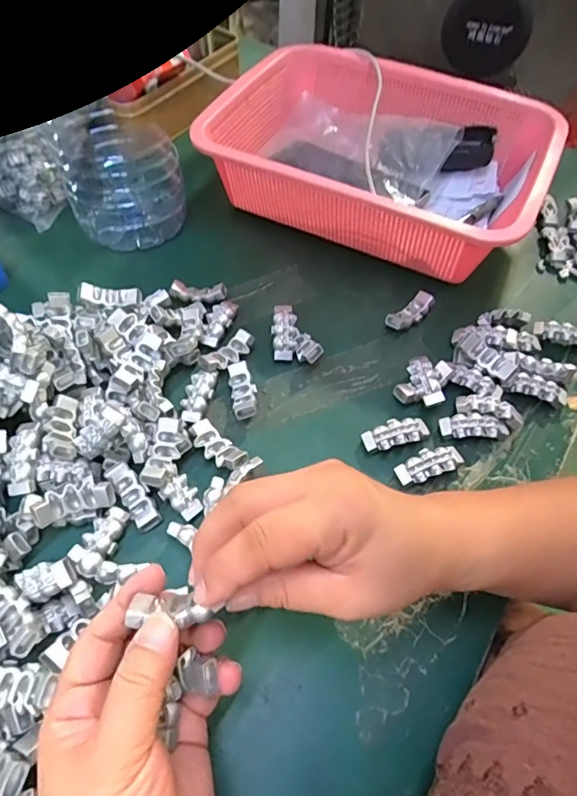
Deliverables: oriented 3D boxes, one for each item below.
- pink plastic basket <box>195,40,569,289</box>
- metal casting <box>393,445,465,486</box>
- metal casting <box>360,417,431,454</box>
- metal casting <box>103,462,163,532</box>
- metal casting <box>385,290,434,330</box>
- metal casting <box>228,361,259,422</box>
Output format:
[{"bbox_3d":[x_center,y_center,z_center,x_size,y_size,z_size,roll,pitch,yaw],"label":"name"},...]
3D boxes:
[{"bbox_3d":[0.086,-0.231,0.489,0.302,0.081,0.223,25,58,14],"label":"pink plastic basket"},{"bbox_3d":[0.098,0.047,0.351,0.047,0.013,0.020,-17,58,-14],"label":"metal casting"},{"bbox_3d":[0.077,0.026,0.364,0.048,0.013,0.019,-11,57,-10],"label":"metal casting"},{"bbox_3d":[-0.101,0.065,0.332,0.015,0.012,0.048,-32,79,-21],"label":"metal casting"},{"bbox_3d":[0.103,-0.072,0.429,0.045,0.017,0.020,-32,63,-22],"label":"metal casting"},{"bbox_3d":[-0.034,-0.006,0.382,0.019,0.015,0.047,-7,56,-8],"label":"metal casting"}]

